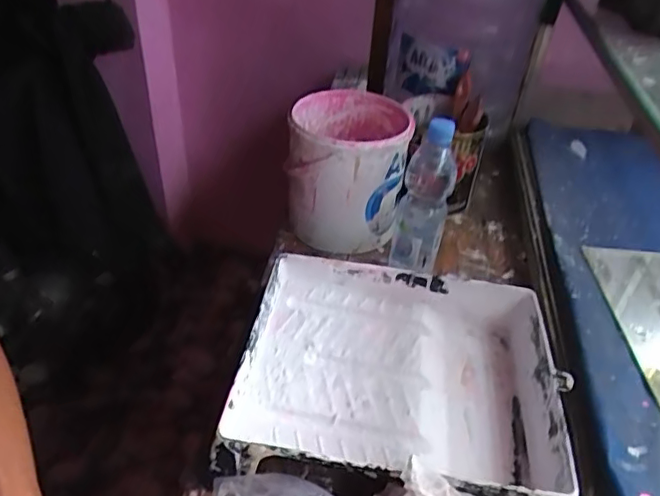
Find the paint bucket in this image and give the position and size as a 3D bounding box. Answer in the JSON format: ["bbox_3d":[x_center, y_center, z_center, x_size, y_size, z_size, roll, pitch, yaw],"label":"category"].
[{"bbox_3d":[0.024,-0.118,0.883,0.176,0.187,0.190,7,38,3],"label":"paint bucket"}]

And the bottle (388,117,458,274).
[{"bbox_3d":[0.128,-0.060,0.776,0.066,0.224,0.067,11,39,9],"label":"bottle"}]

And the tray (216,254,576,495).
[{"bbox_3d":[0.079,0.143,0.662,0.336,0.075,0.300,8,38,4],"label":"tray"}]

